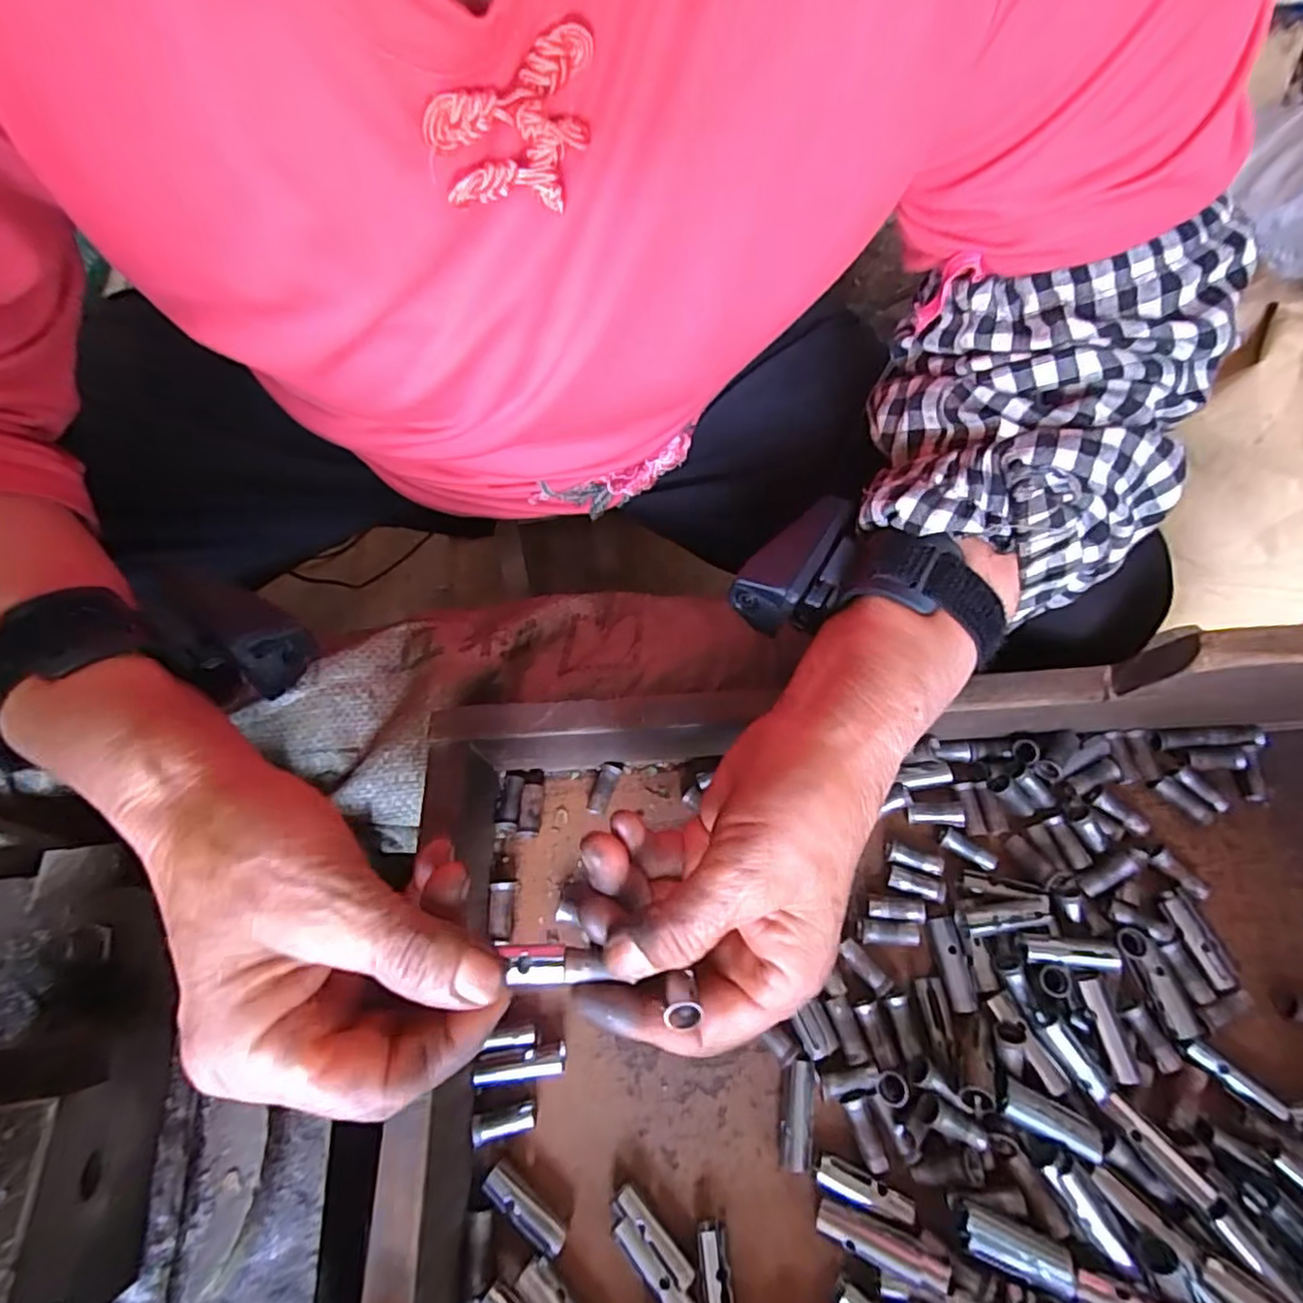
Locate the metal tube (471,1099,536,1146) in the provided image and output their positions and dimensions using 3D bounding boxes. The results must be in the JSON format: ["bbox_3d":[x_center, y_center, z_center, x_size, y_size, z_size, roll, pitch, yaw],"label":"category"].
[{"bbox_3d":[-0.060,0.191,0.267,0.025,0.009,0.011,-12,66,-8],"label":"metal tube"}]

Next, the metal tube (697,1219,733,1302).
[{"bbox_3d":[0.024,0.233,0.240,0.011,0.011,0.037,-1,65,-3],"label":"metal tube"}]

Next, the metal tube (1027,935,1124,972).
[{"bbox_3d":[0.174,0.125,0.273,0.035,0.010,0.012,6,64,1],"label":"metal tube"}]

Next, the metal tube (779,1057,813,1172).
[{"bbox_3d":[0.058,0.185,0.262,0.013,0.008,0.037,10,65,3],"label":"metal tube"}]

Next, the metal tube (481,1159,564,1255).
[{"bbox_3d":[-0.048,0.214,0.254,0.037,0.009,0.011,36,68,14],"label":"metal tube"}]

